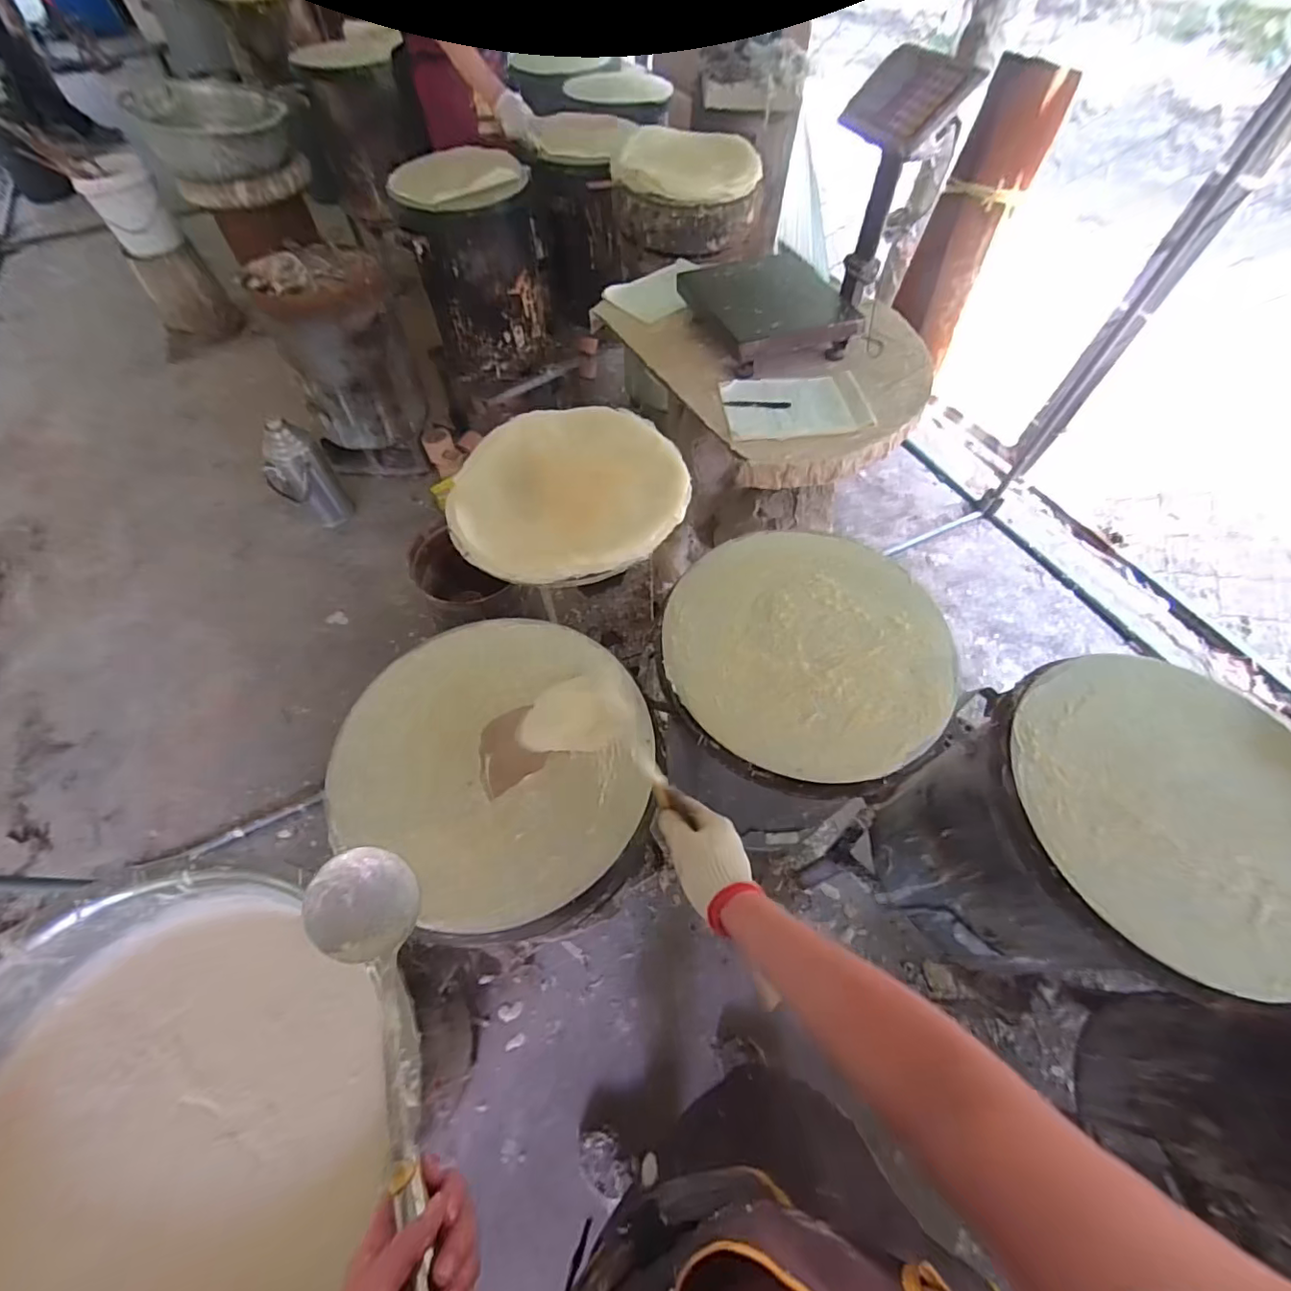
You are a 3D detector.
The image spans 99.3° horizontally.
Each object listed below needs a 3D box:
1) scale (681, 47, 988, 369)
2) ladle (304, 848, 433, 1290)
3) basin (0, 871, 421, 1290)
[{"bbox_3d":[0.349,-0.880,1.148,0.431,0.447,0.359,-13,59,-9],"label":"scale"},{"bbox_3d":[-0.190,0.298,0.388,0.088,0.065,0.339,-25,39,-16],"label":"ladle"},{"bbox_3d":[-0.536,0.556,0.591,0.513,0.181,0.518,1,58,-1],"label":"basin"}]

